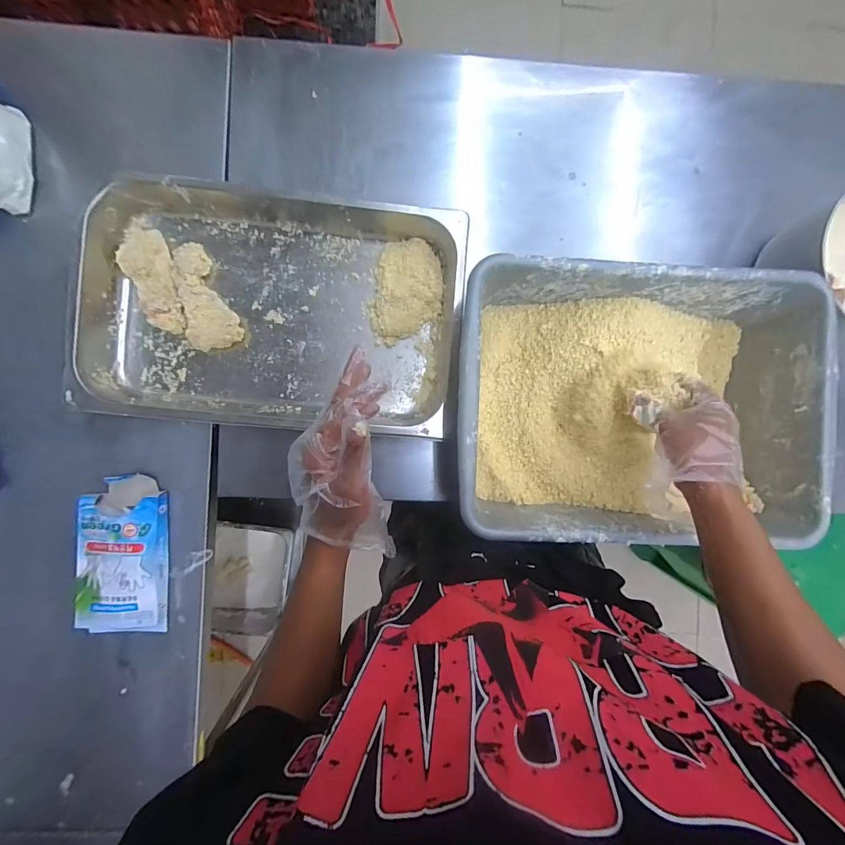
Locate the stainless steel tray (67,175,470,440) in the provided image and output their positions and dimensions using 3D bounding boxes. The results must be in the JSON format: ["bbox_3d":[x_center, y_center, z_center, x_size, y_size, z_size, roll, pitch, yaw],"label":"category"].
[{"bbox_3d":[-0.207,-0.159,0.558,0.515,0.064,0.329,4,90,-3],"label":"stainless steel tray"}]

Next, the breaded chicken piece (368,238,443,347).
[{"bbox_3d":[-0.023,-0.196,0.583,0.102,0.018,0.153,14,90,-3],"label":"breaded chicken piece"}]

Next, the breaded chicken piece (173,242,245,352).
[{"bbox_3d":[-0.320,-0.185,0.562,0.072,0.029,0.154,-18,91,-2],"label":"breaded chicken piece"}]

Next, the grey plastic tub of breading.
[{"bbox_3d":[0.271,-0.023,0.518,0.449,0.118,0.330,2,90,-3],"label":"grey plastic tub of breading"}]

